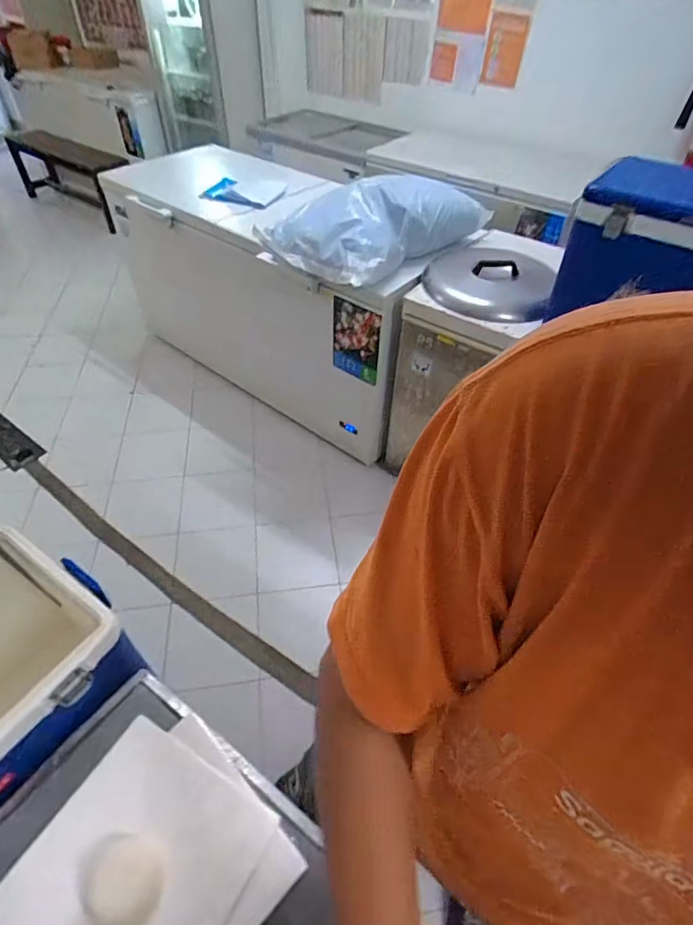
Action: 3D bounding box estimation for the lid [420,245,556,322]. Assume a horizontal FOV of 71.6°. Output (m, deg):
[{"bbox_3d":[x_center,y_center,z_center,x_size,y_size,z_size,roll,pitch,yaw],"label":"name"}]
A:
[{"bbox_3d":[0.448,-0.585,1.527,0.389,0.091,0.439,19,49,15],"label":"lid"}]

